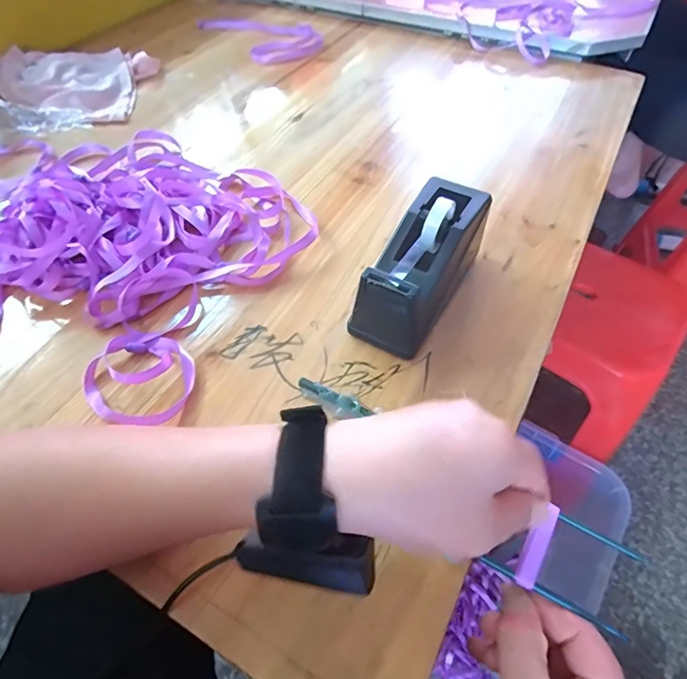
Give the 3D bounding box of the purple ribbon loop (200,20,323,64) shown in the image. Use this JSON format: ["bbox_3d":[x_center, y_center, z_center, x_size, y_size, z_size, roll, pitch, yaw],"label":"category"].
[{"bbox_3d":[-0.141,-0.520,0.776,0.245,0.008,0.135,38,62,25],"label":"purple ribbon loop"}]

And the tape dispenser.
[{"bbox_3d":[0.066,-0.061,0.378,0.061,0.074,0.152,27,58,19],"label":"tape dispenser"}]

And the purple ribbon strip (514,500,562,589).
[{"bbox_3d":[0.117,0.123,0.274,0.012,0.004,0.050,30,65,21],"label":"purple ribbon strip"}]

